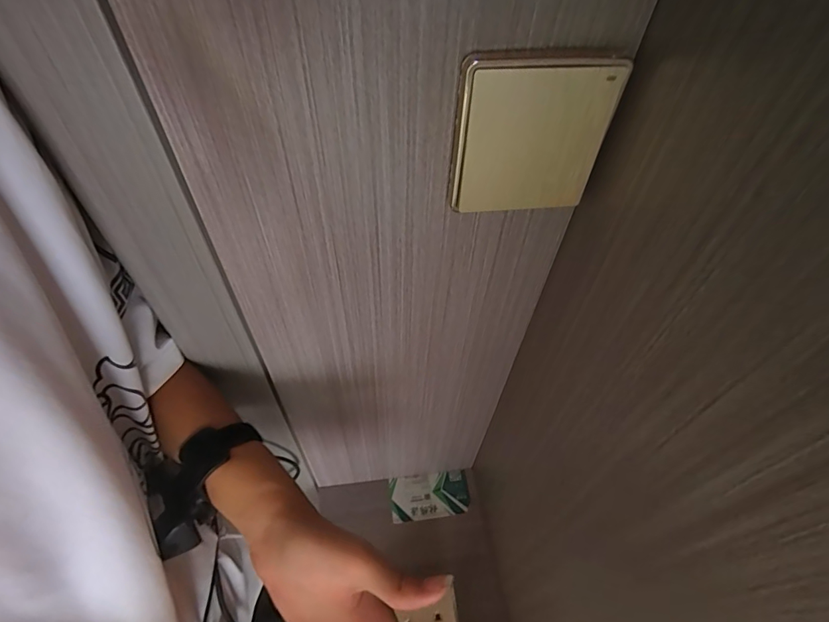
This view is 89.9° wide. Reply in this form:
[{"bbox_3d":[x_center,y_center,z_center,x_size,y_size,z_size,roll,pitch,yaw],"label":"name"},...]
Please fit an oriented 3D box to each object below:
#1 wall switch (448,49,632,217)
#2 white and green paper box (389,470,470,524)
[{"bbox_3d":[0.065,-0.093,0.227,0.084,0.080,0.017,0,52,-3],"label":"wall switch"},{"bbox_3d":[0.023,0.283,0.634,0.118,0.012,0.064,-5,53,-7],"label":"white and green paper box"}]

